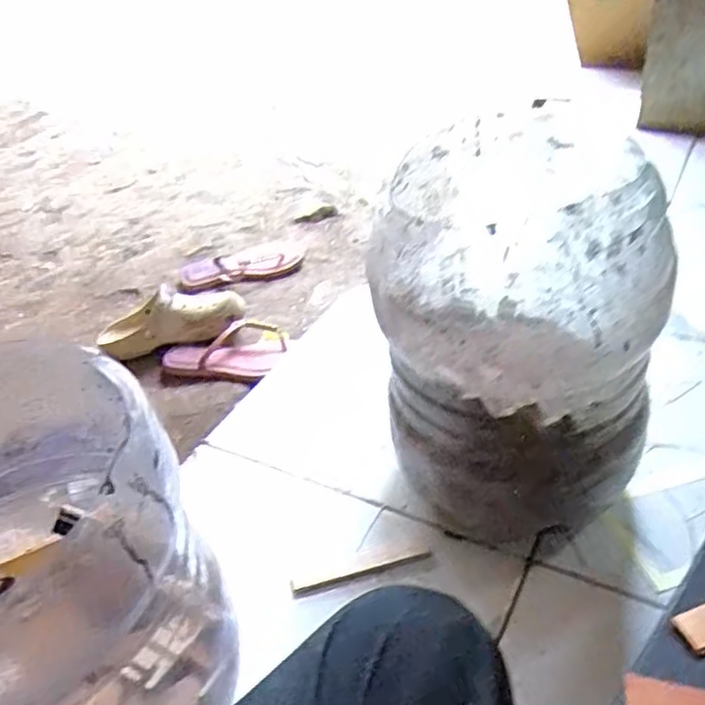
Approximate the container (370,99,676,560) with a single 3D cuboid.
[{"bbox_3d":[0.133,-0.011,0.603,0.214,0.336,0.247,-8,38,0],"label":"container"}]

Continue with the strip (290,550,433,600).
[{"bbox_3d":[0.009,0.204,0.616,0.133,0.004,0.015,-14,38,-8],"label":"strip"}]

